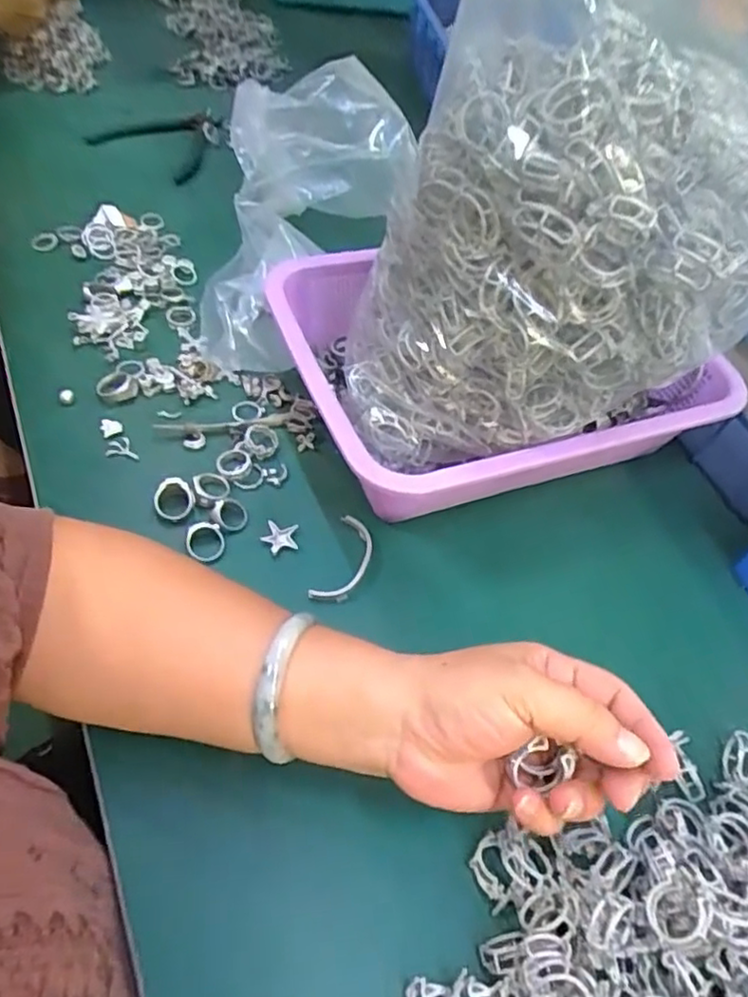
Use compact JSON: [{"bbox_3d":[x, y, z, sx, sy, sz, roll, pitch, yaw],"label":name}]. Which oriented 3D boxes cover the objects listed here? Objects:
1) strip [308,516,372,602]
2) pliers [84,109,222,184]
[{"bbox_3d":[-0.017,0.039,0.418,0.026,0.008,0.065,19,53,5],"label":"strip"},{"bbox_3d":[-0.217,-0.383,0.705,0.130,0.026,0.119,32,55,14],"label":"pliers"}]

